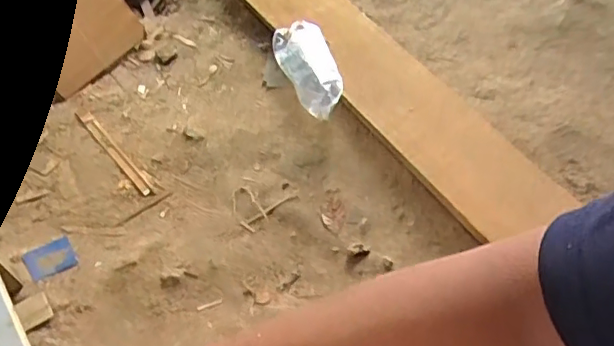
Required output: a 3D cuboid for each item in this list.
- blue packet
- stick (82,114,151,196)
[{"bbox_3d":[-0.649,0.218,1.493,0.110,0.010,0.089,-28,69,-22],"label":"blue packet"},{"bbox_3d":[-0.550,-0.060,1.675,0.026,0.010,0.347,-35,62,-20],"label":"stick"}]

